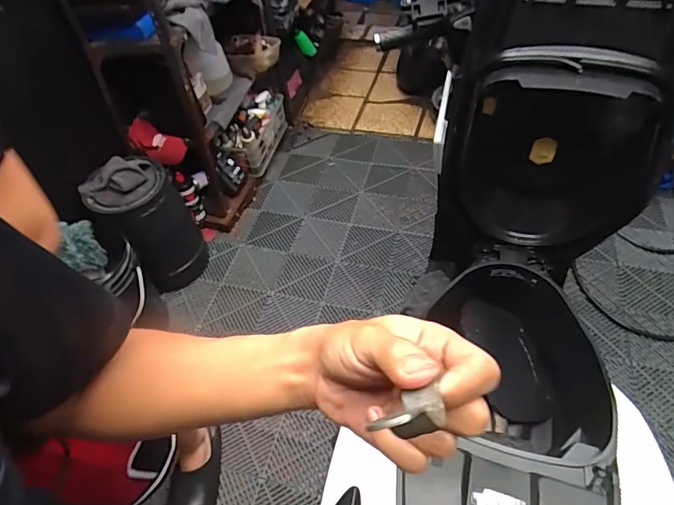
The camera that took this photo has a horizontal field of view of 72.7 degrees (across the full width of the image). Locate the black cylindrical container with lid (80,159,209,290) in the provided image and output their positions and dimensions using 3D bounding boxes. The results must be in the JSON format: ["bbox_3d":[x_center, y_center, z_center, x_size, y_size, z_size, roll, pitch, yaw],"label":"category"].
[{"bbox_3d":[-0.652,-0.072,1.619,0.275,0.519,0.270,-3,49,4],"label":"black cylindrical container with lid"}]

